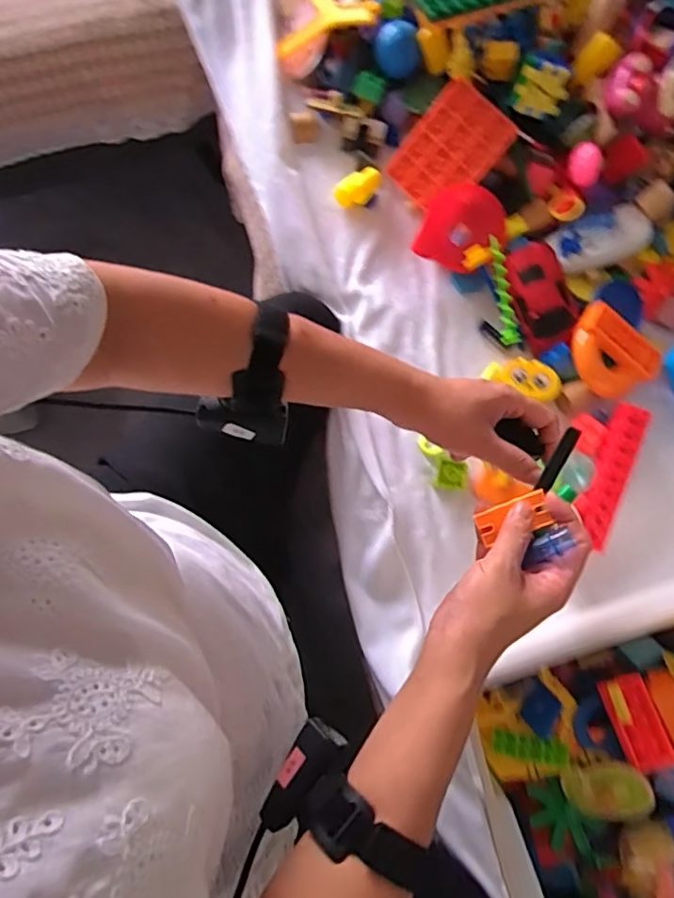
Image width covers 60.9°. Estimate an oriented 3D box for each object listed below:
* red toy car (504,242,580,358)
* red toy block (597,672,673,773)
[{"bbox_3d":[0.226,-0.170,0.639,0.058,0.027,0.115,-23,79,-4],"label":"red toy car"},{"bbox_3d":[0.243,0.221,0.463,0.038,0.018,0.066,-15,78,-3],"label":"red toy block"}]

